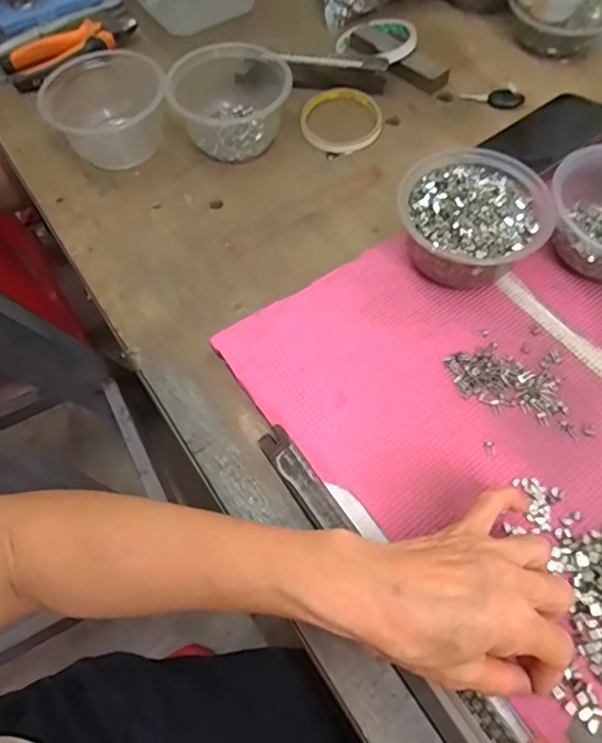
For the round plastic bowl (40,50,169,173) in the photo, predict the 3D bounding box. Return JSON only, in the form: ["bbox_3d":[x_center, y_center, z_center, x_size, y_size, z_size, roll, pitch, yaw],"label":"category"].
[{"bbox_3d":[-0.186,-0.254,0.554,0.112,0.061,0.104,-1,61,2],"label":"round plastic bowl"}]

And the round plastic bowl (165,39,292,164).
[{"bbox_3d":[-0.068,-0.272,0.559,0.109,0.064,0.114,-1,61,2],"label":"round plastic bowl"}]

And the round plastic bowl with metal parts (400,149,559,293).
[{"bbox_3d":[0.140,-0.123,0.465,0.113,0.060,0.116,-1,61,2],"label":"round plastic bowl with metal parts"}]

